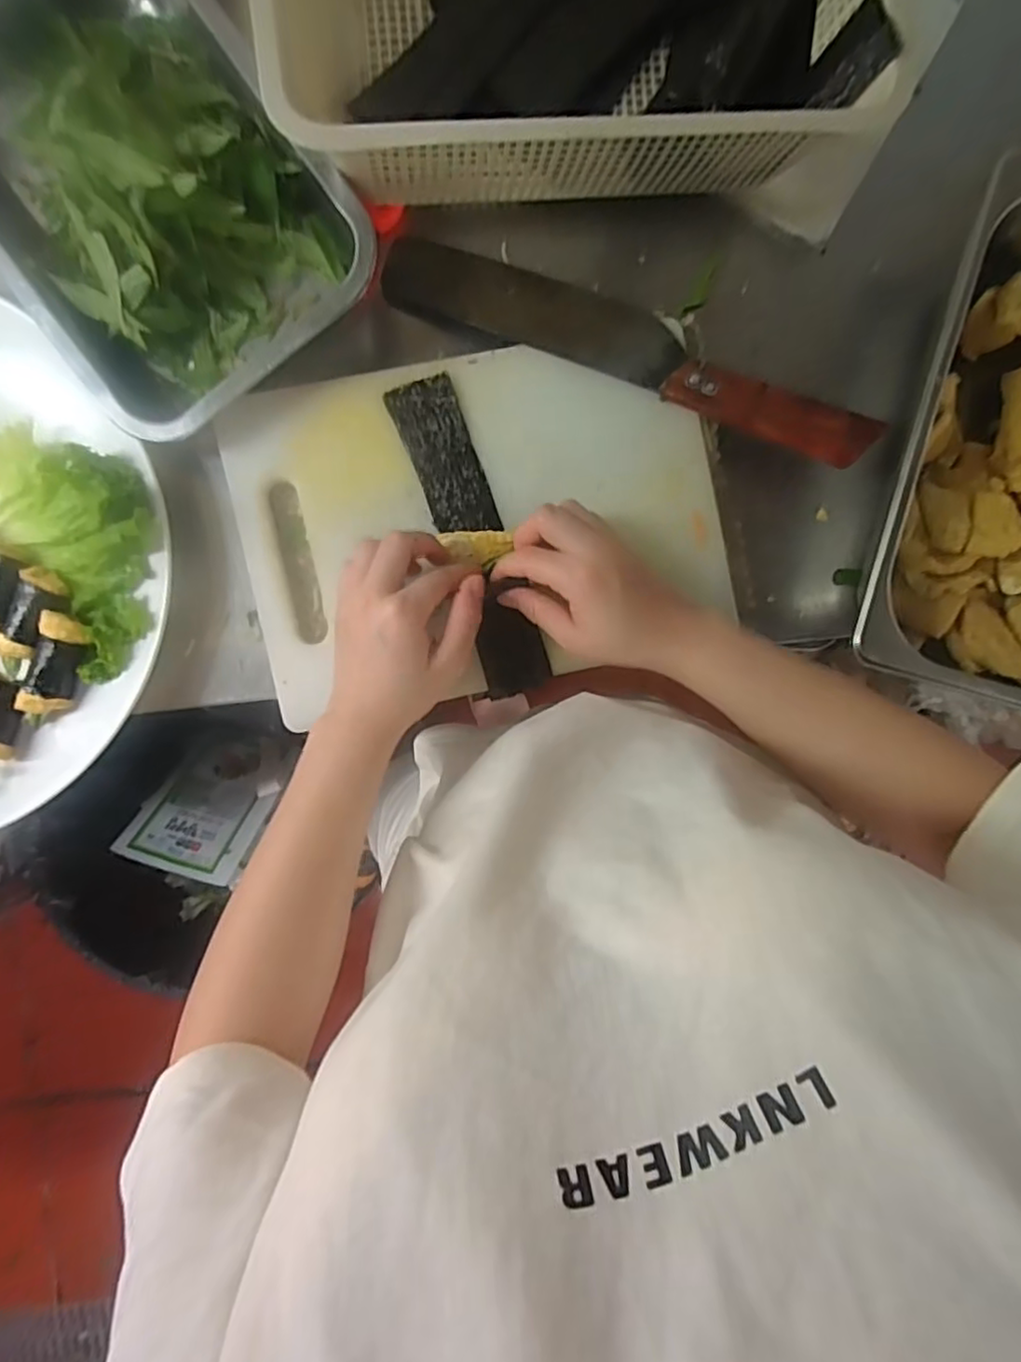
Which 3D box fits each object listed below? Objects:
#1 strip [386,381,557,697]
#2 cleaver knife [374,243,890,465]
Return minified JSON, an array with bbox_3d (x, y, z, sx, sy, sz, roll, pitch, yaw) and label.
[{"bbox_3d":[-0.025,-0.093,0.431,0.044,0.008,0.208,-20,94,-8],"label":"strip"},{"bbox_3d":[0.076,-0.218,0.425,0.327,0.046,0.051,22,91,-5],"label":"cleaver knife"}]

